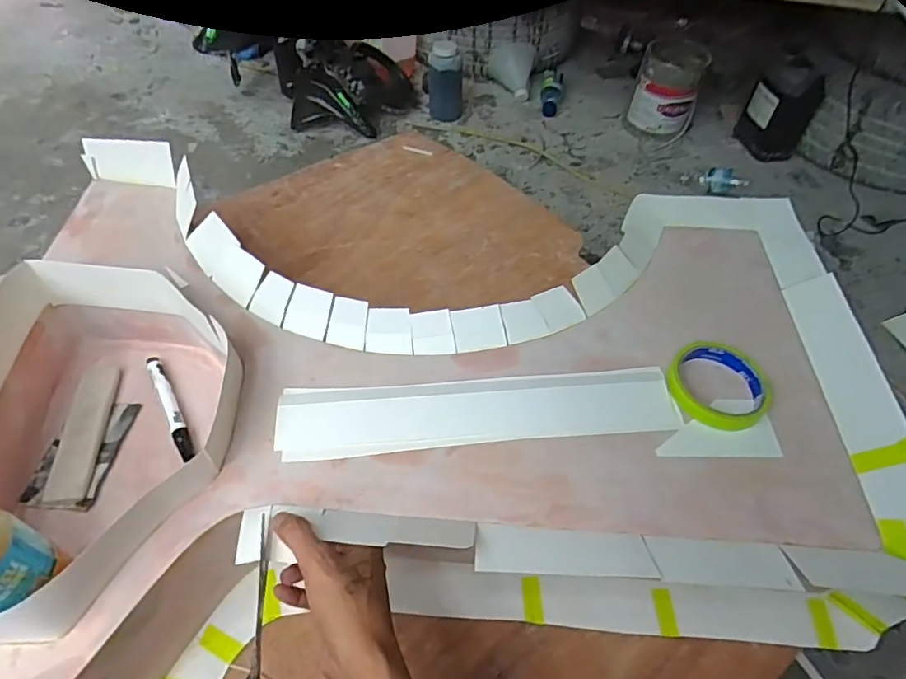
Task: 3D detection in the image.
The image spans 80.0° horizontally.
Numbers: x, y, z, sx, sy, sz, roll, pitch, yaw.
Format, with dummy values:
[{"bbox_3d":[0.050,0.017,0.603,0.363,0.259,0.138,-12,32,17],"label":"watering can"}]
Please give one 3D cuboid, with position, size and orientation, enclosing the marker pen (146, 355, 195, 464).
[{"bbox_3d":[-0.303,0.068,0.577,0.015,0.010,0.143,-26,57,-21],"label":"marker pen"}]

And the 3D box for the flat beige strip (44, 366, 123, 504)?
[{"bbox_3d":[-0.379,0.092,0.556,0.041,0.007,0.155,-6,52,-7],"label":"flat beige strip"}]

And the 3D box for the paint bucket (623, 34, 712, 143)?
[{"bbox_3d":[0.580,-0.675,1.465,0.173,0.209,0.189,21,54,14],"label":"paint bucket"}]

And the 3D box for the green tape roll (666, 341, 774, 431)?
[{"bbox_3d":[0.251,0.042,0.507,0.087,0.021,0.089,1,51,-1],"label":"green tape roll"}]

